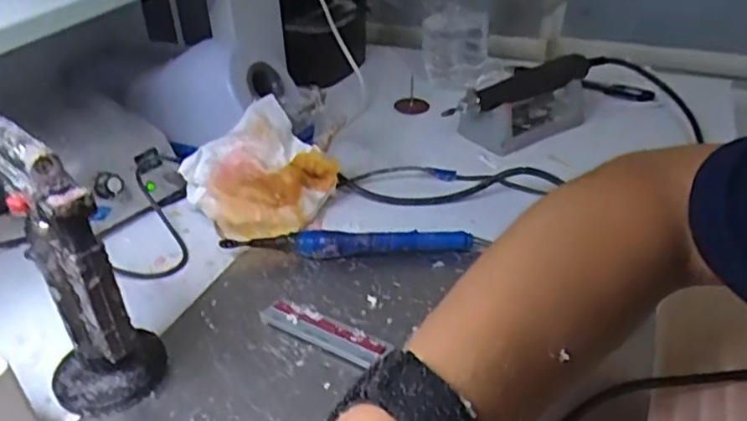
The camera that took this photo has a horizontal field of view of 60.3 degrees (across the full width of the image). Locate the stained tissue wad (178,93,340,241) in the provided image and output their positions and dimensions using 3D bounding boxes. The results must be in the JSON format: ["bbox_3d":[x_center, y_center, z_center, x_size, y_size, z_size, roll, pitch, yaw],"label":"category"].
[{"bbox_3d":[-0.084,-0.029,0.489,0.086,0.063,0.099,19,39,30],"label":"stained tissue wad"}]

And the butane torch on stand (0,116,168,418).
[{"bbox_3d":[-0.152,0.031,0.326,0.057,0.146,0.065,-19,36,-22],"label":"butane torch on stand"}]

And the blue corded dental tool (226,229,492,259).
[{"bbox_3d":[-0.013,0.022,0.445,0.178,0.019,0.017,-2,33,3],"label":"blue corded dental tool"}]

